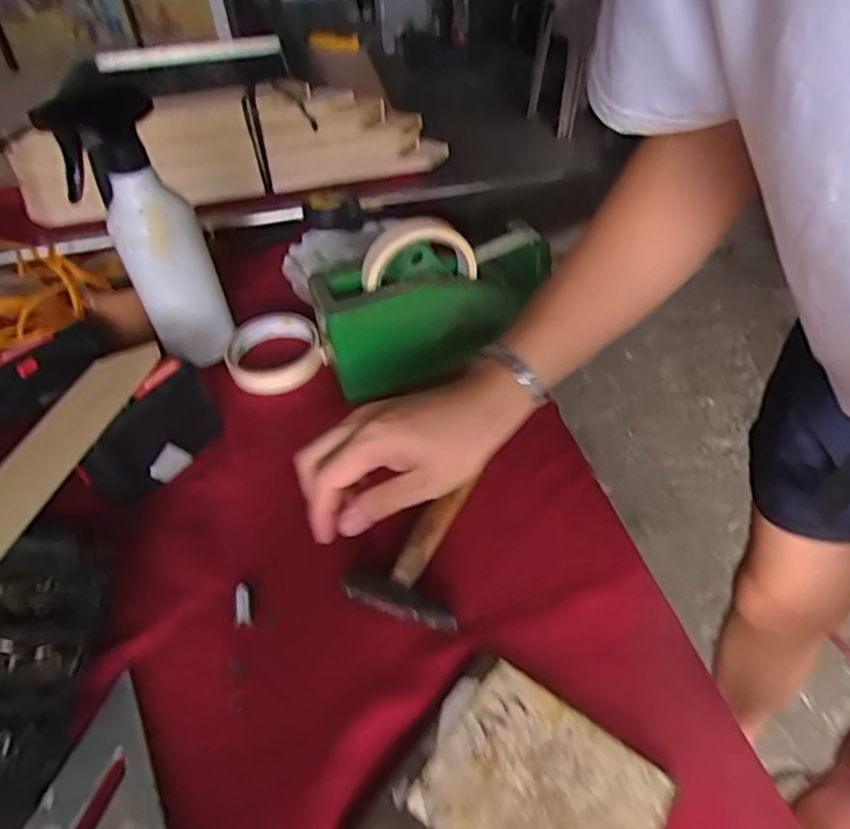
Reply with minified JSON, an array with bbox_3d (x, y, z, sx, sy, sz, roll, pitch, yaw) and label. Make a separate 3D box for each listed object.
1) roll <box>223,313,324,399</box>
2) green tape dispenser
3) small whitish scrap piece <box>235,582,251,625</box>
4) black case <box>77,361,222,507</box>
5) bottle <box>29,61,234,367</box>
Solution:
[{"bbox_3d":[-0.141,-0.058,0.563,0.084,0.030,0.102,-20,46,-15],"label":"roll"},{"bbox_3d":[0.005,-0.103,0.510,0.198,0.112,0.083,-20,46,-16],"label":"green tape dispenser"},{"bbox_3d":[-0.117,0.121,0.386,0.008,0.008,0.028,-15,46,-8],"label":"small whitish scrap piece"},{"bbox_3d":[-0.206,0.015,0.455,0.024,0.072,0.107,17,48,20],"label":"black case"},{"bbox_3d":[-0.220,-0.142,0.484,0.067,0.227,0.065,-14,45,-10],"label":"bottle"}]

